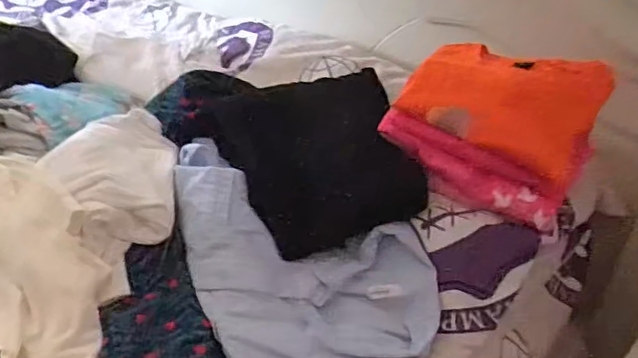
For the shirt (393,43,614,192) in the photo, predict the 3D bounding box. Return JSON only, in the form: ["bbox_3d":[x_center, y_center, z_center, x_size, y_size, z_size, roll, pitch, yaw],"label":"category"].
[{"bbox_3d":[0.225,-0.093,0.734,0.220,0.093,0.153,19,36,20],"label":"shirt"}]

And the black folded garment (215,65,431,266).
[{"bbox_3d":[-0.001,-0.039,0.759,0.231,0.051,0.257,-20,57,-3],"label":"black folded garment"}]

